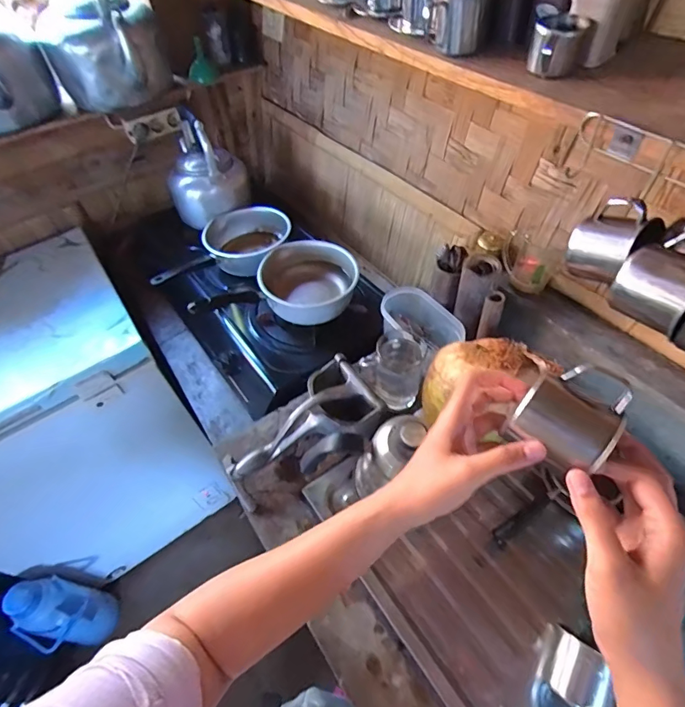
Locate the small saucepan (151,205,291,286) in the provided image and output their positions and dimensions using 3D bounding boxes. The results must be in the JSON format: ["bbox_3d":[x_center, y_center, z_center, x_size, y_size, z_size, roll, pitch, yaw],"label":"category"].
[{"bbox_3d":[-0.275,-0.231,0.955,0.328,0.110,0.175,-31,55,-19],"label":"small saucepan"}]

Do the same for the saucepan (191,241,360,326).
[{"bbox_3d":[-0.123,-0.134,0.836,0.309,0.106,0.172,-13,52,-6],"label":"saucepan"}]

